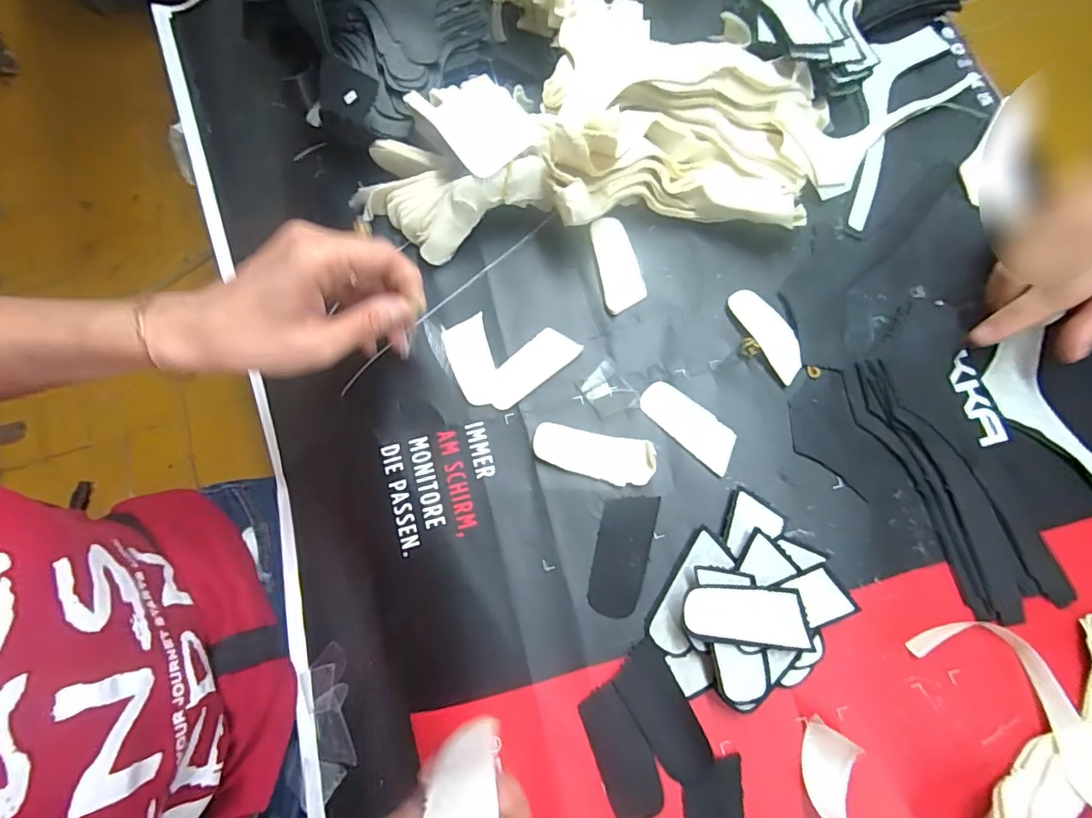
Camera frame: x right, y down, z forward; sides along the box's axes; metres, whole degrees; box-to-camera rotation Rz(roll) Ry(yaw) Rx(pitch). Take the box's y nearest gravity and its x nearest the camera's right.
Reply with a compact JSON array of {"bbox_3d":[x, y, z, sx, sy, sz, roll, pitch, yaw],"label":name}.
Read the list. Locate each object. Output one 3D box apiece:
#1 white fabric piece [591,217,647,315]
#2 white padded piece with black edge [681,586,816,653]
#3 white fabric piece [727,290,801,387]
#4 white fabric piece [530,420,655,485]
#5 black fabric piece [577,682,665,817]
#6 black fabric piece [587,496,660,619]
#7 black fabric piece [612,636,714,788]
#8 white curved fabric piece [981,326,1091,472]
[{"bbox_3d":[0.050,-0.099,0.366,0.029,0.008,0.065,-11,77,-1],"label":"white fabric piece"},{"bbox_3d":[0.113,0.115,0.298,0.073,0.004,0.032,8,75,-3],"label":"white padded piece with black edge"},{"bbox_3d":[0.149,-0.052,0.356,0.027,0.004,0.067,-33,79,-6],"label":"white fabric piece"},{"bbox_3d":[0.030,0.029,0.336,0.075,0.012,0.028,11,78,4],"label":"white fabric piece"},{"bbox_3d":[0.043,0.195,0.301,0.031,0.004,0.069,-19,78,-3],"label":"black fabric piece"},{"bbox_3d":[0.047,0.089,0.329,0.032,0.004,0.073,13,78,4],"label":"black fabric piece"},{"bbox_3d":[0.067,0.175,0.305,0.032,0.004,0.074,-31,78,-5],"label":"black fabric piece"},{"bbox_3d":[0.332,0.022,0.342,0.048,0.006,0.141,-21,78,-3],"label":"white curved fabric piece"}]

